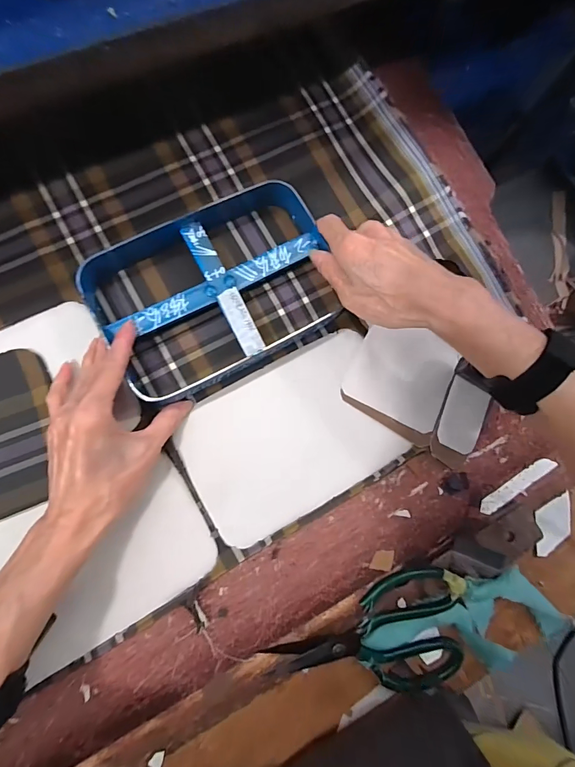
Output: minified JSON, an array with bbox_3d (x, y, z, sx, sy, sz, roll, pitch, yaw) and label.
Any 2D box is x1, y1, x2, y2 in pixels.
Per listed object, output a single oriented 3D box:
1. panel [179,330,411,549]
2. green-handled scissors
[{"bbox_3d":[0.003,0.047,0.345,0.180,0.010,0.129,-27,85,-7],"label":"panel"},{"bbox_3d":[0.074,0.222,0.327,0.170,0.016,0.105,-2,91,-8],"label":"green-handled scissors"}]

